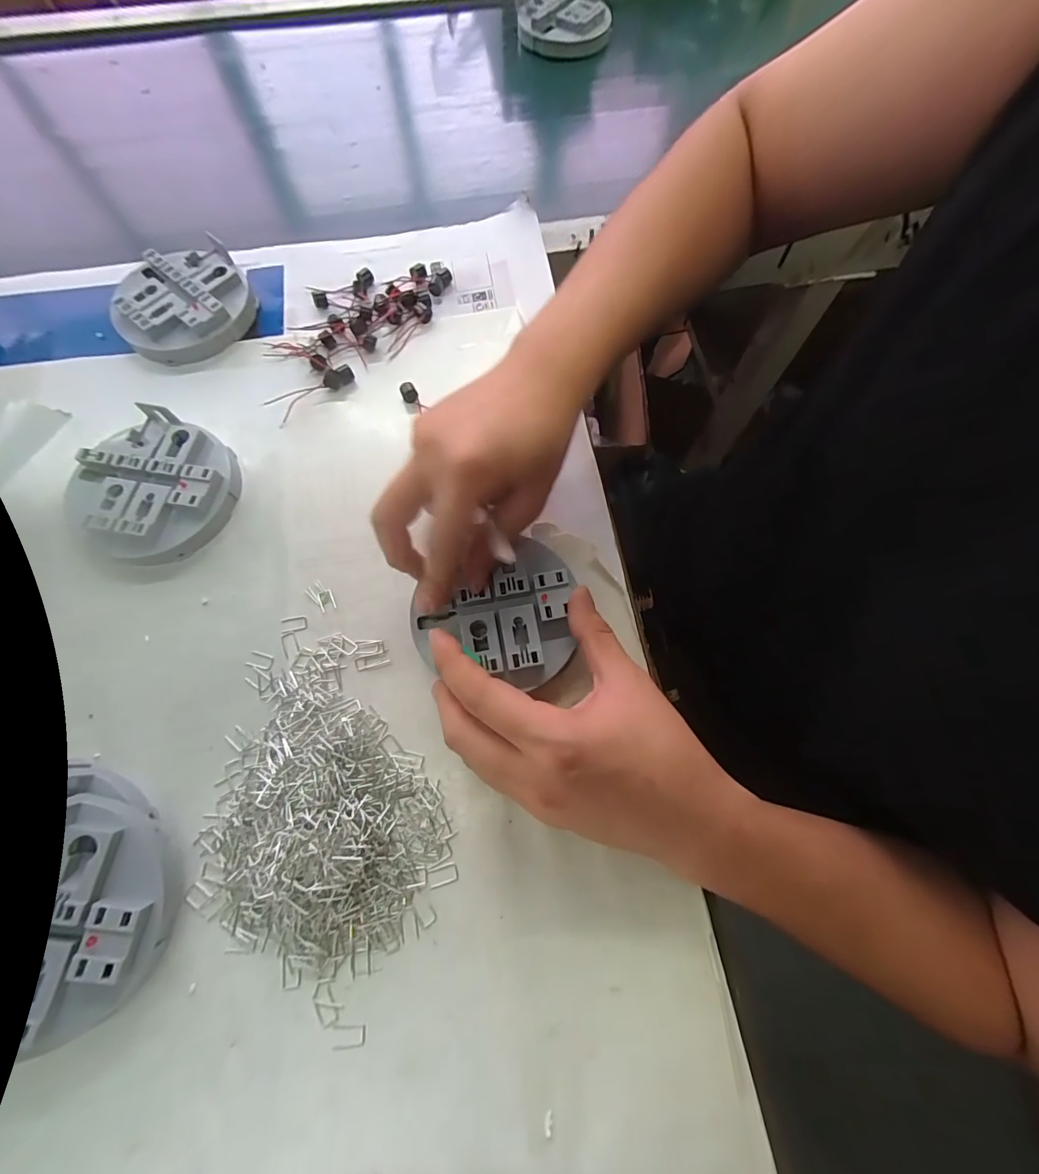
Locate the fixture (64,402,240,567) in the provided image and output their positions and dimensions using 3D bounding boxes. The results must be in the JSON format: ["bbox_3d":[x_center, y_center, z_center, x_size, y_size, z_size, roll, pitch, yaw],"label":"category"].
[{"bbox_3d":[-0.243,-0.063,0.308,0.100,0.027,0.101,-1,70,1],"label":"fixture"}]

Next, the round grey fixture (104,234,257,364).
[{"bbox_3d":[-0.266,-0.224,0.363,0.101,0.027,0.096,-1,70,1],"label":"round grey fixture"}]

